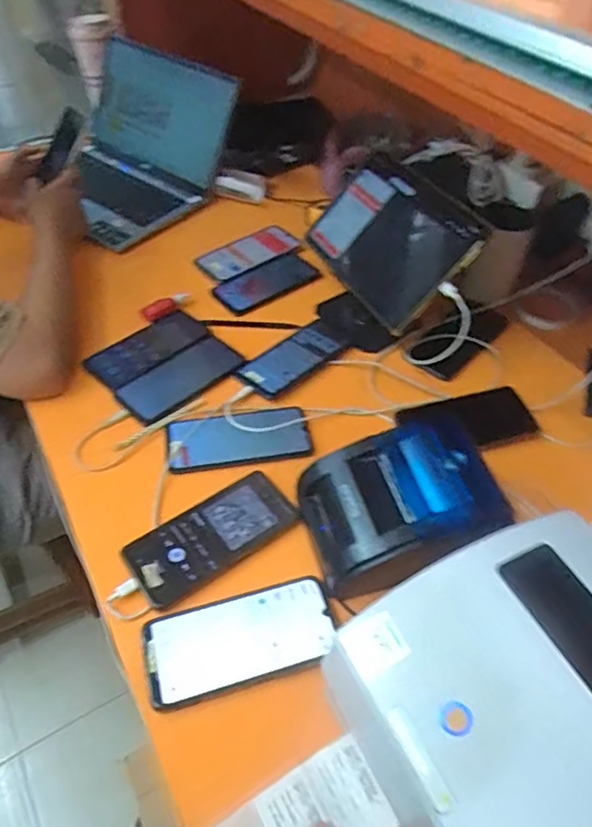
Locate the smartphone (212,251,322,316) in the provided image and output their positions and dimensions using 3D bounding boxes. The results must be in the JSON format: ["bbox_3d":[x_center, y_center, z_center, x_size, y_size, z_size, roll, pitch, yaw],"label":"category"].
[{"bbox_3d":[-0.046,-0.200,0.884,0.162,0.012,0.075,-28,54,-24],"label":"smartphone"}]

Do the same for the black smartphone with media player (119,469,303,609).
[{"bbox_3d":[-0.082,0.120,0.585,0.172,0.015,0.071,-30,55,-26],"label":"black smartphone with media player"}]

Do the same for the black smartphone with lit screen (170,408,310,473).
[{"bbox_3d":[-0.067,0.028,0.672,0.160,0.013,0.077,-9,48,-9],"label":"black smartphone with lit screen"}]

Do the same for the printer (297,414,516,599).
[{"bbox_3d":[0.094,0.094,0.563,0.163,0.097,0.148,-14,50,-14],"label":"printer"}]

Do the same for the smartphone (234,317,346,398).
[{"bbox_3d":[0.000,-0.072,0.760,0.147,0.006,0.070,-35,58,-29],"label":"smartphone"}]

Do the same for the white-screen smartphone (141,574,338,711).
[{"bbox_3d":[-0.050,0.200,0.516,0.164,0.007,0.080,-13,49,-13],"label":"white-screen smartphone"}]

